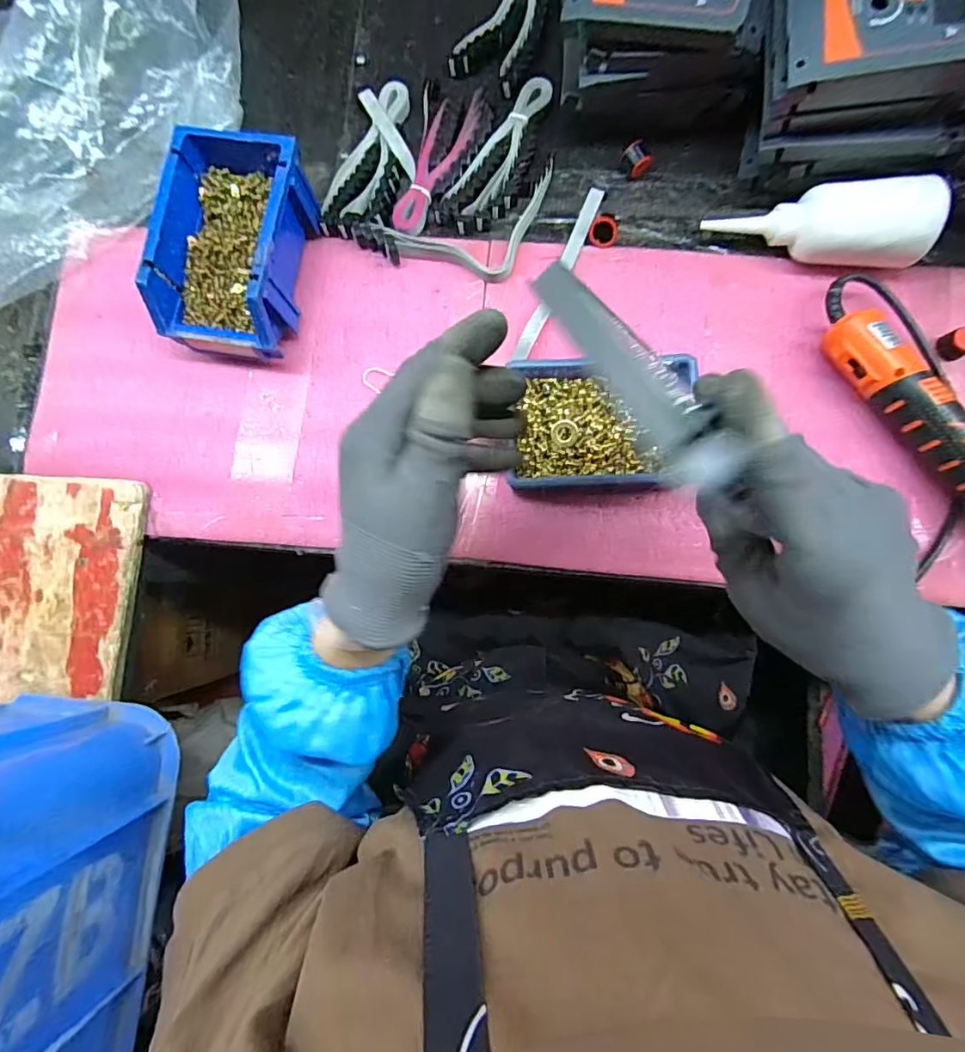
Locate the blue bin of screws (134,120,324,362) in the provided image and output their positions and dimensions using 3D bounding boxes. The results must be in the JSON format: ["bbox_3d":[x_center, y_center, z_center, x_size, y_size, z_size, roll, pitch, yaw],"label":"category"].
[{"bbox_3d":[-0.201,-0.224,0.425,0.098,0.073,0.159,10,83,4],"label":"blue bin of screws"}]

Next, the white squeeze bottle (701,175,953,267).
[{"bbox_3d":[0.270,-0.243,0.420,0.164,0.044,0.049,13,83,22],"label":"white squeeze bottle"}]

